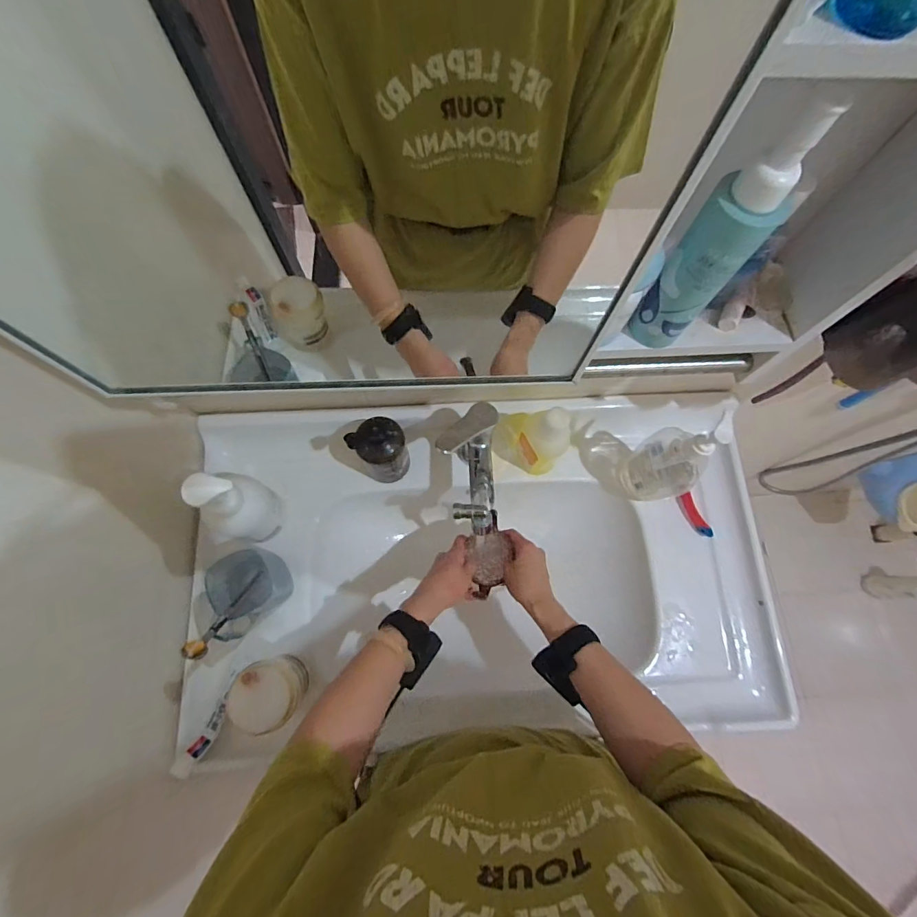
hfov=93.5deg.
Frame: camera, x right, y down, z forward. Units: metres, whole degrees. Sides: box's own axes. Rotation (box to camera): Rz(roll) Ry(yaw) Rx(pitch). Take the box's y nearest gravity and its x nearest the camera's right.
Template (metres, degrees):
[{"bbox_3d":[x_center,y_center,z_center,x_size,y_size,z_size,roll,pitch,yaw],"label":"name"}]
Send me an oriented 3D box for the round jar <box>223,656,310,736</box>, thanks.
[{"bbox_3d":[-0.223,0.279,0.515,0.073,0.086,0.074,-37,77,-12],"label":"round jar"}]

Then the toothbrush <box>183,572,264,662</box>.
[{"bbox_3d":[-0.277,0.183,0.522,0.018,0.156,0.016,7,108,1],"label":"toothbrush"}]

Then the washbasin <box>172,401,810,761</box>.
[{"bbox_3d":[0.031,0.167,0.661,0.795,0.147,0.441,-1,72,-2],"label":"washbasin"}]

